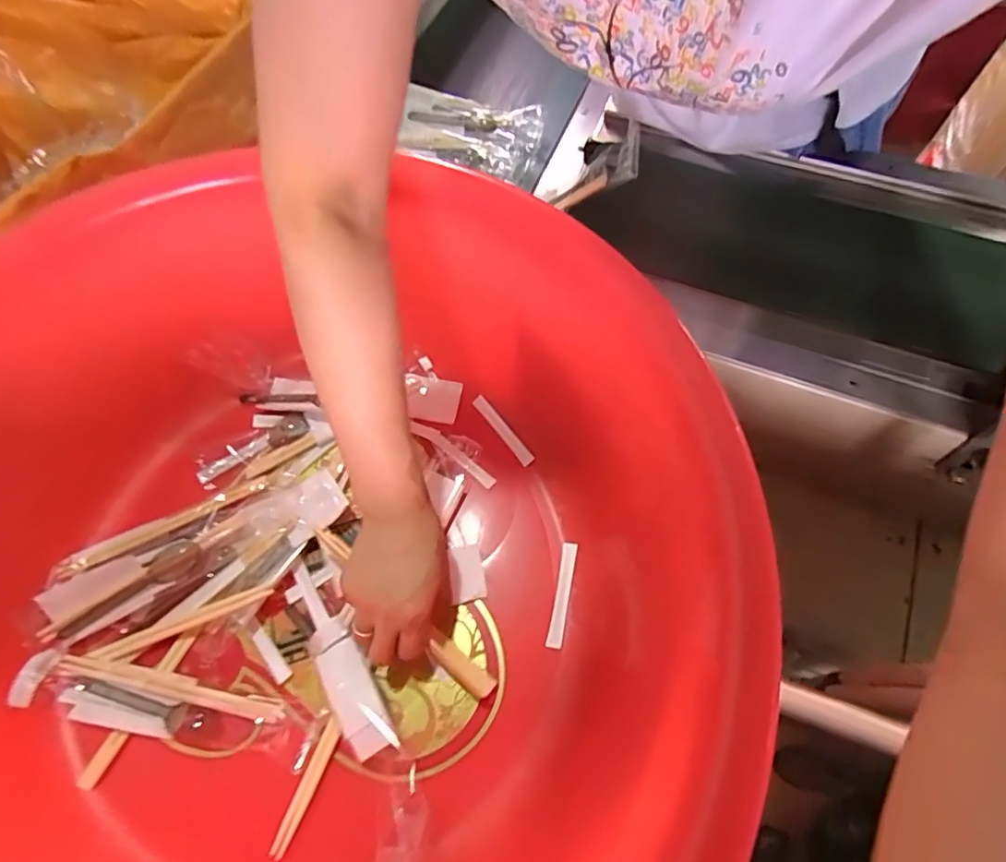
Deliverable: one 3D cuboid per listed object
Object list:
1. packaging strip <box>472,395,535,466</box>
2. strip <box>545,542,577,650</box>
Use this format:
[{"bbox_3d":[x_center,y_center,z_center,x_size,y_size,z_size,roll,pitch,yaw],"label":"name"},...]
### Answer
[{"bbox_3d":[-0.001,-0.001,0.554,0.012,0.009,0.089,-35,68,-13],"label":"packaging strip"},{"bbox_3d":[0.052,0.144,0.483,0.013,0.004,0.090,10,66,8],"label":"strip"}]

